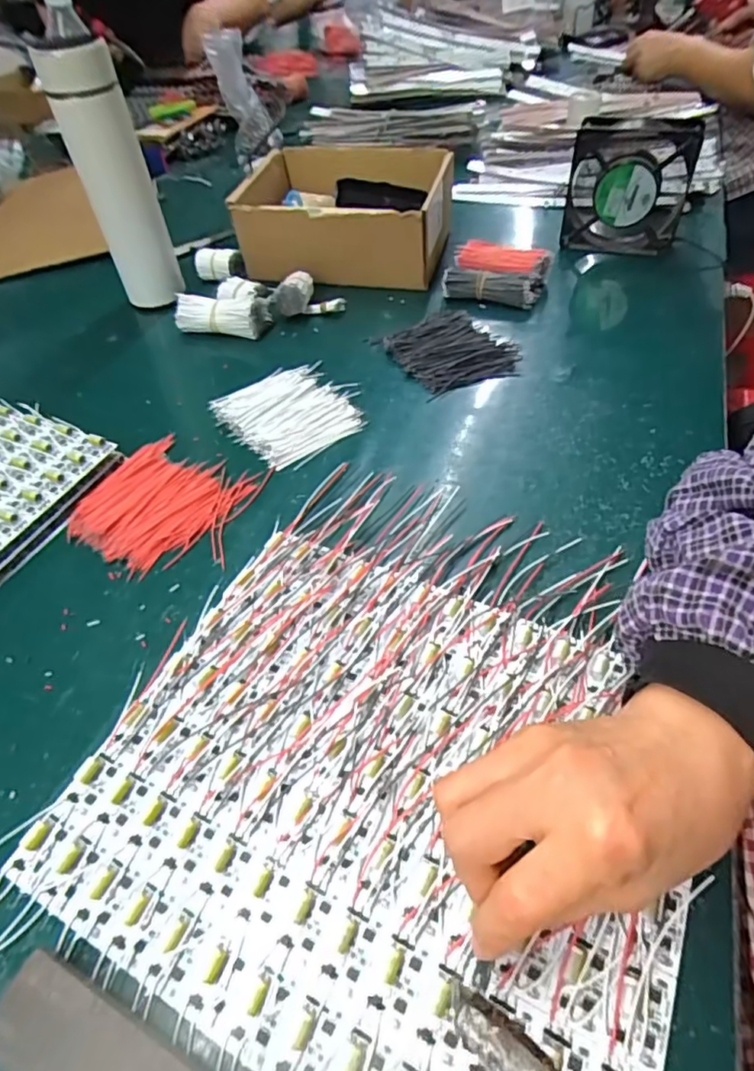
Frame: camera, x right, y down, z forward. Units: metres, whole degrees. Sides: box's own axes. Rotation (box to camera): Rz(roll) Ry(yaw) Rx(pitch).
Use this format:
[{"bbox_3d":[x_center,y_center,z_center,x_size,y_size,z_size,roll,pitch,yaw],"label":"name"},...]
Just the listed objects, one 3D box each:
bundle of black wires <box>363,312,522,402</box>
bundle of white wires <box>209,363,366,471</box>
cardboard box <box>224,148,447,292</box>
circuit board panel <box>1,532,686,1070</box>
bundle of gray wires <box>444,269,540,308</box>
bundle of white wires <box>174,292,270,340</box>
[{"bbox_3d":[0.067,-0.176,0.540,0.099,0.012,0.118,-22,50,-13],"label":"bundle of black wires"},{"bbox_3d":[-0.074,-0.111,0.503,0.108,0.010,0.120,-34,53,-22],"label":"bundle of white wires"},{"bbox_3d":[-0.035,-0.368,0.660,0.237,0.088,0.175,9,50,13],"label":"cardboard box"},{"bbox_3d":[0.000,0.121,0.296,0.285,0.009,0.243,18,53,21],"label":"circuit board panel"},{"bbox_3d":[0.115,-0.255,0.593,0.095,0.023,0.030,8,50,13],"label":"bundle of gray wires"},{"bbox_3d":[-0.159,-0.225,0.592,0.092,0.032,0.032,3,49,8],"label":"bundle of white wires"}]

